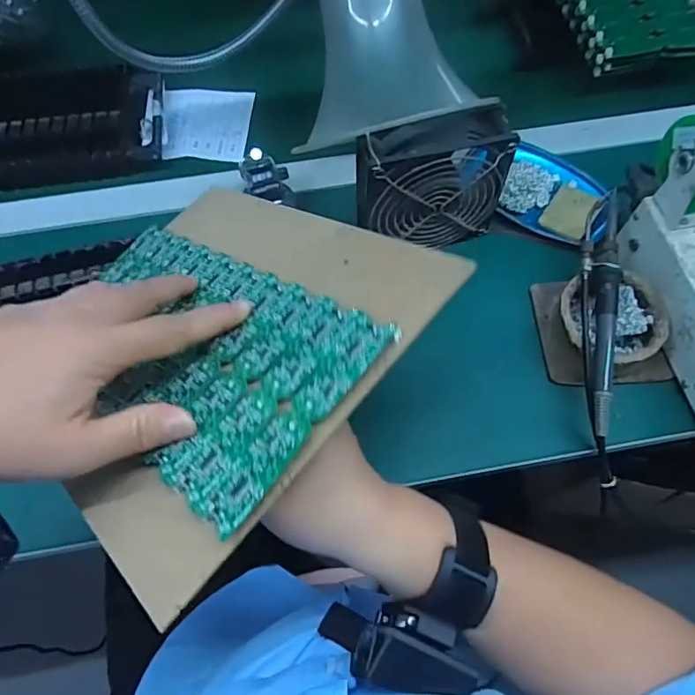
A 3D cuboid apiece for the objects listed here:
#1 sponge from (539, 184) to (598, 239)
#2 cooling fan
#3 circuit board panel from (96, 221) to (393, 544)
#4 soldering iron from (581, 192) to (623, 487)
[{"bbox_3d":[0.212,-0.129,0.502,0.040,0.006,0.054,29,69,14],"label":"sponge"},{"bbox_3d":[0.068,-0.134,0.442,0.122,0.115,0.046,-11,66,-4],"label":"cooling fan"},{"bbox_3d":[-0.098,-0.005,0.319,0.243,0.004,0.122,26,69,38],"label":"circuit board panel"},{"bbox_3d":[0.200,-0.013,0.419,0.030,0.054,0.227,6,66,4],"label":"soldering iron"}]

